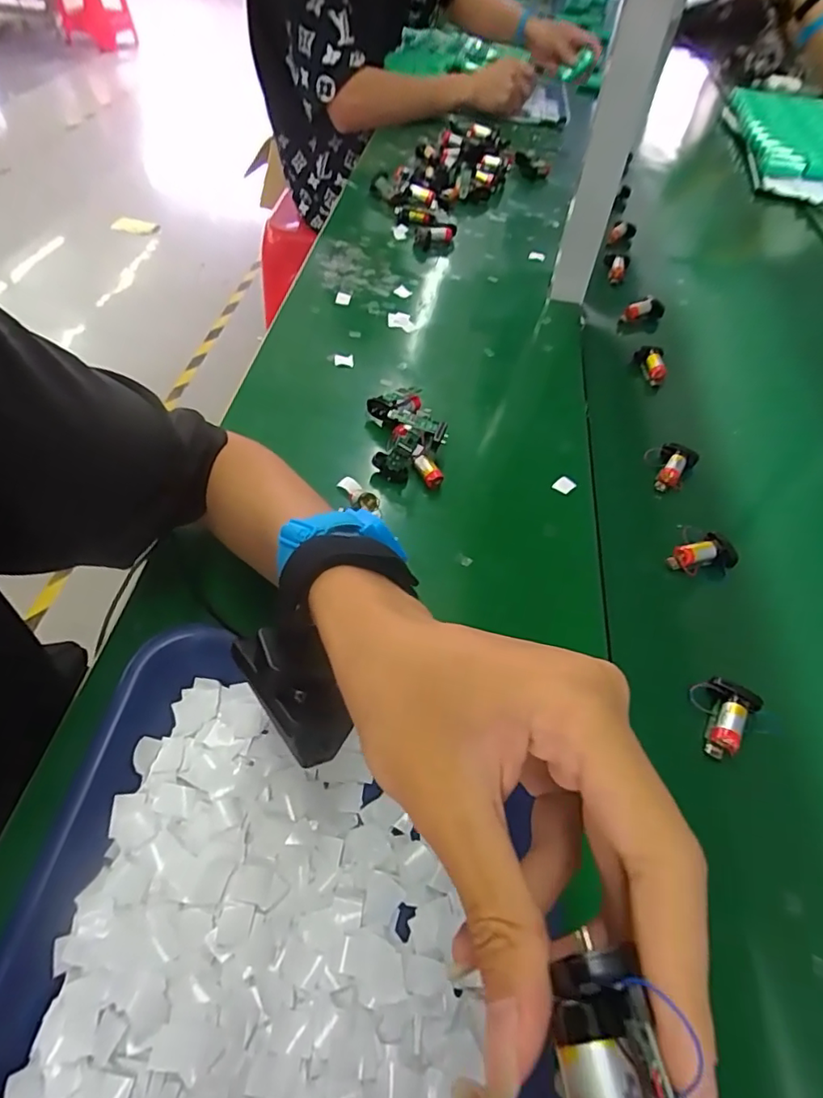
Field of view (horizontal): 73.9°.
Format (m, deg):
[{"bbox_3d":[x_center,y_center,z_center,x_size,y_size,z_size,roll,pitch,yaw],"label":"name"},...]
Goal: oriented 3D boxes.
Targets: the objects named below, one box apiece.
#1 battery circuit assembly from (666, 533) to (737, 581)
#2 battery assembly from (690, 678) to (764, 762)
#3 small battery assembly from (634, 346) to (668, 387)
[{"bbox_3d":[0.237,0.009,0.448,0.046,0.028,0.033,-16,57,-15],"label":"battery circuit assembly"},{"bbox_3d":[0.205,0.110,0.366,0.038,0.021,0.051,37,60,21],"label":"battery assembly"},{"bbox_3d":[0.269,-0.206,0.612,0.025,0.023,0.044,2,54,-2],"label":"small battery assembly"}]

